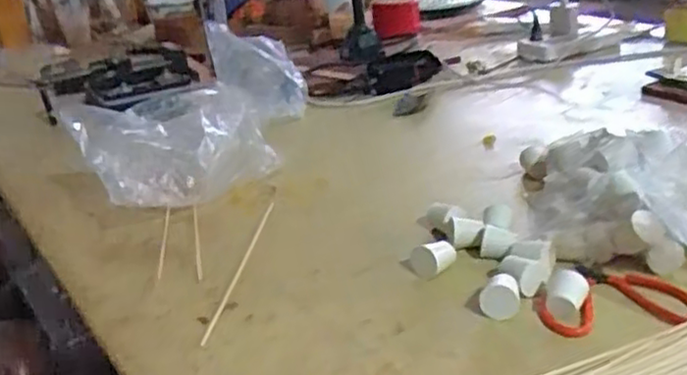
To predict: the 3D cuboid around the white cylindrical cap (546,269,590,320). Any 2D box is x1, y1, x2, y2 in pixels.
[{"bbox_3d":[0.170,0.082,0.525,0.026,0.022,0.039,10,29,32],"label":"white cylindrical cap"}]

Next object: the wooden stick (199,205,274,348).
[{"bbox_3d":[-0.092,0.066,0.644,0.007,0.007,0.255,-2,25,9],"label":"wooden stick"}]

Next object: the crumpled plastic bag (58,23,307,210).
[{"bbox_3d":[-0.168,-0.095,0.890,0.190,0.118,0.470,-2,24,8],"label":"crumpled plastic bag"}]

